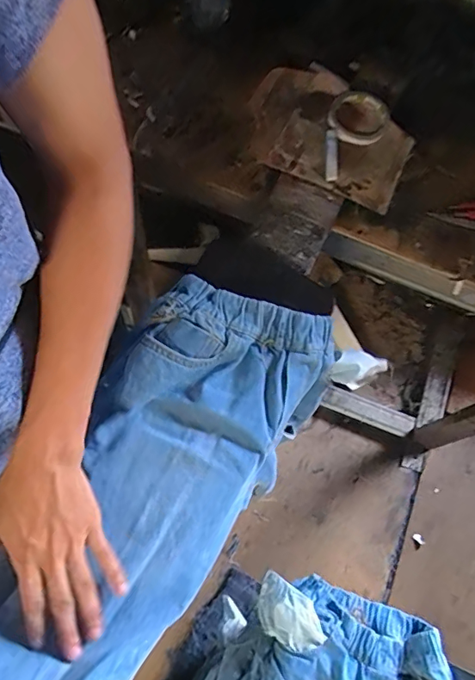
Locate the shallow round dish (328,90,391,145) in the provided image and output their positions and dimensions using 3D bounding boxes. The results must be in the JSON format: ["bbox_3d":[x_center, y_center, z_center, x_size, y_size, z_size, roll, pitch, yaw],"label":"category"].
[{"bbox_3d":[0.165,-0.308,0.663,0.083,0.015,0.083,7,74,22],"label":"shallow round dish"}]

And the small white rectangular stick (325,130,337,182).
[{"bbox_3d":[0.125,-0.246,0.640,0.016,0.012,0.078,4,67,-3],"label":"small white rectangular stick"}]

